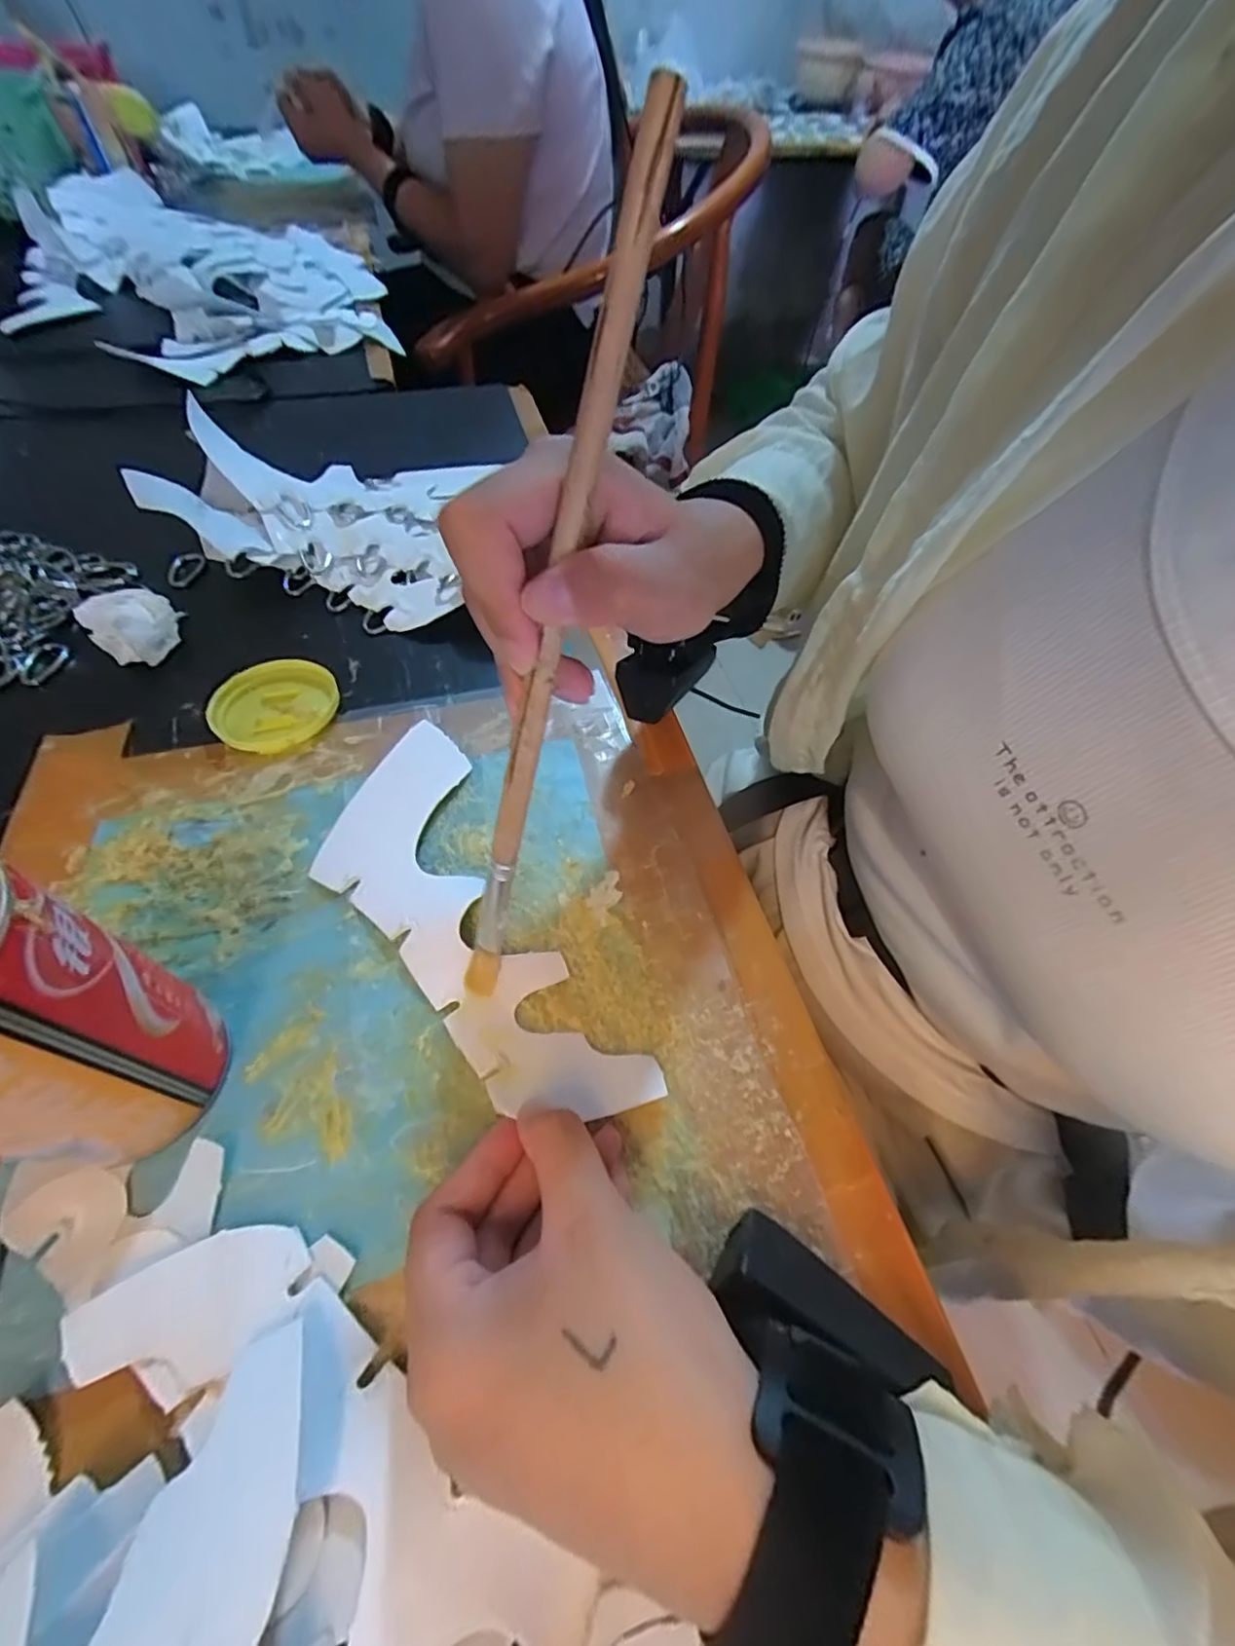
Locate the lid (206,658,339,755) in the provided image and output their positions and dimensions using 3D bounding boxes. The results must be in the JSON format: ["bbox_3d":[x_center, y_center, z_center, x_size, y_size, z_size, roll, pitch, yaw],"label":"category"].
[{"bbox_3d":[-0.190,-0.066,0.338,0.059,0.010,0.064,2,56,-3],"label":"lid"}]

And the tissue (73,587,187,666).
[{"bbox_3d":[-0.277,-0.112,0.353,0.045,0.034,0.042,-37,66,-25],"label":"tissue"}]

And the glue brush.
[{"bbox_3d":[-0.025,-0.040,0.195,0.010,0.273,0.007,25,31,12],"label":"glue brush"}]

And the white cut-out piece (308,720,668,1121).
[{"bbox_3d":[-0.073,0.043,0.272,0.080,0.012,0.211,-27,62,-18],"label":"white cut-out piece"}]

